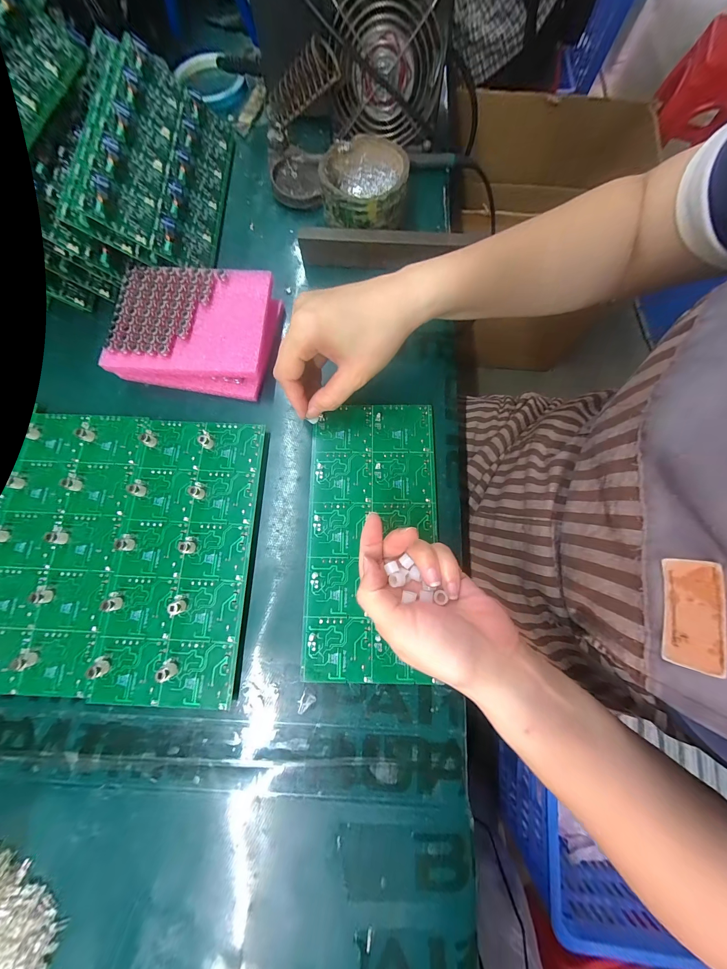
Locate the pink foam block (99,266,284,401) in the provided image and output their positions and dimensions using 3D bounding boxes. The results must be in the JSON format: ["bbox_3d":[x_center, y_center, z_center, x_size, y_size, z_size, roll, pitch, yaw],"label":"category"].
[{"bbox_3d":[-0.154,-0.150,0.295,0.142,0.032,0.116,8,76,1],"label":"pink foam block"}]

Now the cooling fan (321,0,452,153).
[{"bbox_3d":[0.023,-0.428,0.309,0.116,0.105,0.046,0,76,-1],"label":"cooling fan"}]

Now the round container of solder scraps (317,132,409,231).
[{"bbox_3d":[0.000,-0.309,0.322,0.085,0.041,0.081,0,76,-1],"label":"round container of solder scraps"}]

